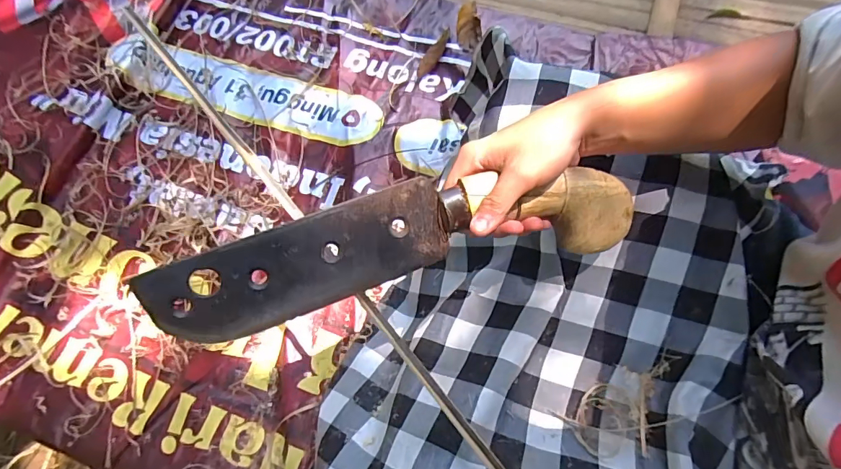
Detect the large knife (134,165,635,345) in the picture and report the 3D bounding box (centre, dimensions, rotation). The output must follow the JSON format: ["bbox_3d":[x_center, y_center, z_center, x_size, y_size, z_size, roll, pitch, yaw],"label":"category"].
[{"bbox_3d":[-0.009,0.001,0.336,0.366,0.040,0.080,-13,103,-11],"label":"large knife"}]

